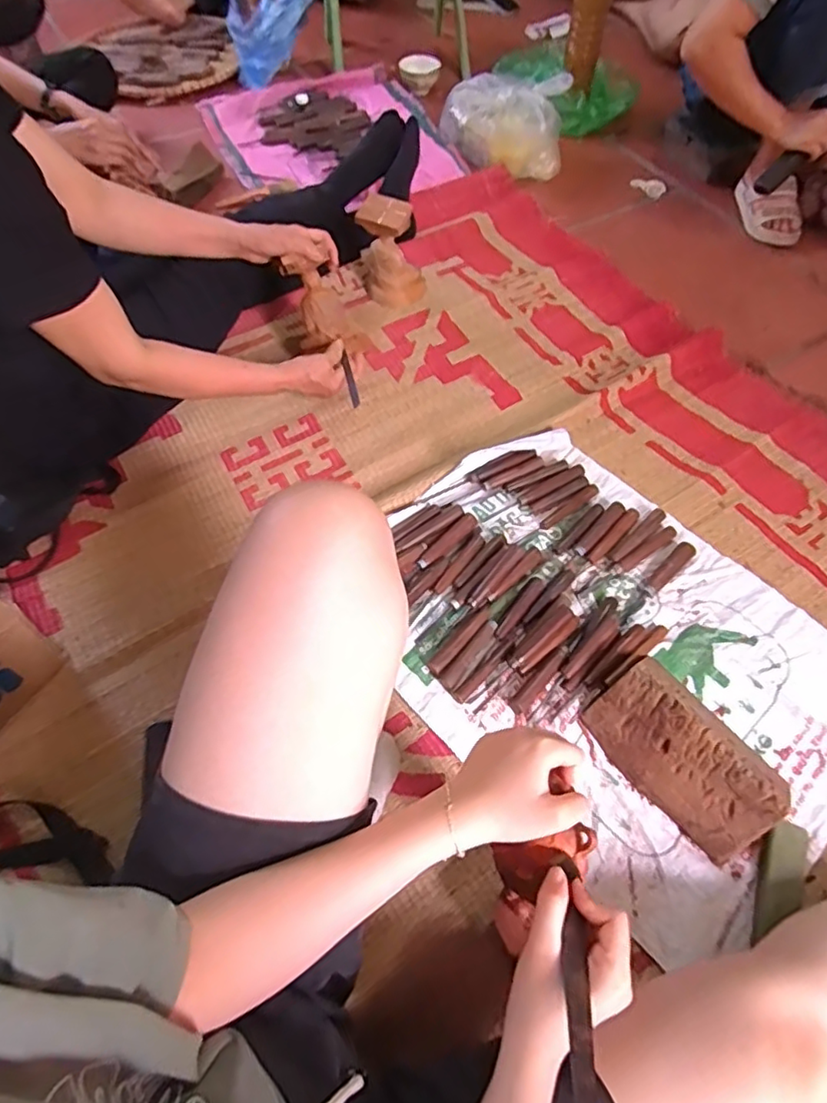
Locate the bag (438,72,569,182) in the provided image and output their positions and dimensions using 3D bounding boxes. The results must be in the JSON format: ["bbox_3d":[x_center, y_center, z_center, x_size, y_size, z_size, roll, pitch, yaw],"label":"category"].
[{"bbox_3d":[0.208,-1.005,1.374,0.287,0.151,0.216,5,60,3],"label":"bag"}]

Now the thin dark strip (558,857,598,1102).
[{"bbox_3d":[0.108,0.298,0.384,0.013,0.013,0.192,7,39,4],"label":"thin dark strip"}]

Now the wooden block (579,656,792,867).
[{"bbox_3d":[0.315,0.229,0.677,0.126,0.069,0.205,-32,65,-17],"label":"wooden block"}]

